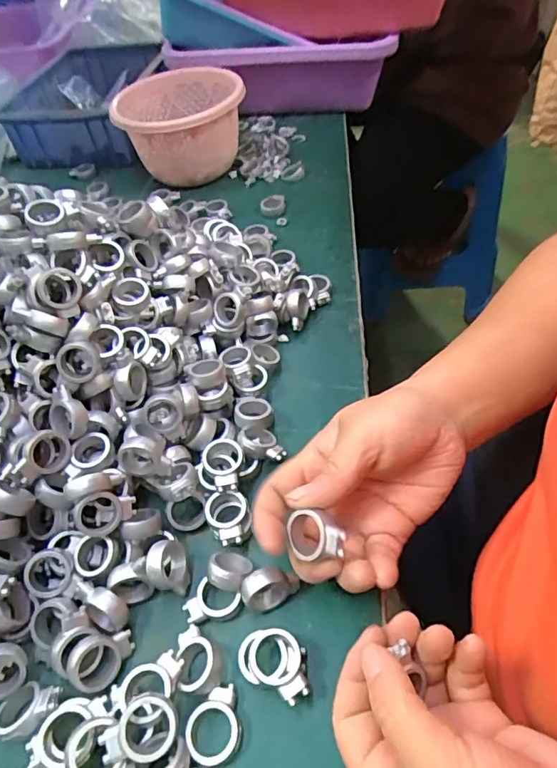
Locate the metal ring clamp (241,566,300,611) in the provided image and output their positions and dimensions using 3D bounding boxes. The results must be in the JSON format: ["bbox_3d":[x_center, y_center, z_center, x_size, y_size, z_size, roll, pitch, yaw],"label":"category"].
[{"bbox_3d":[-0.005,0.113,0.277,0.031,0.025,0.014,-11,51,-2],"label":"metal ring clamp"}]

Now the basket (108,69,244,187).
[{"bbox_3d":[-0.104,-0.288,0.566,0.138,0.079,0.132,-22,52,-12],"label":"basket"}]

